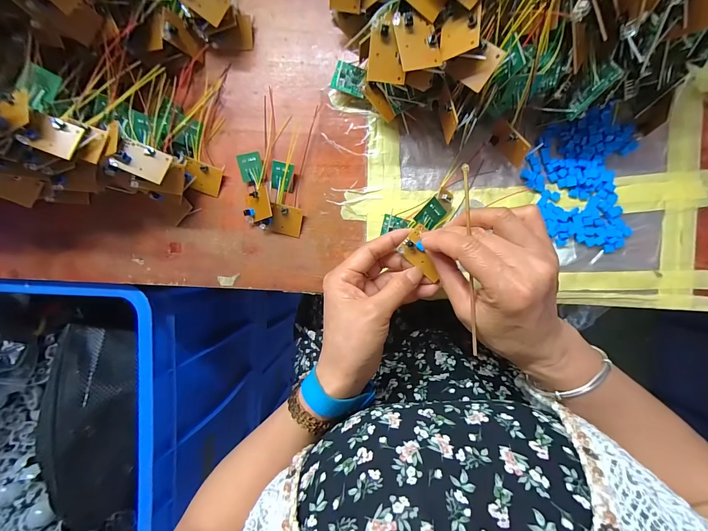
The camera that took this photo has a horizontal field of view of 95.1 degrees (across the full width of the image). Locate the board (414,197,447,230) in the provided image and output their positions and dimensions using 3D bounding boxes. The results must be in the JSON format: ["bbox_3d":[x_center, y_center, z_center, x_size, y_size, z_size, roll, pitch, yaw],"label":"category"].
[{"bbox_3d":[0.072,-0.047,0.302,0.021,0.004,0.027,38,95,-26],"label":"board"}]

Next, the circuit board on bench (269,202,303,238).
[{"bbox_3d":[-0.073,-0.048,0.345,0.034,0.006,0.031,12,108,4],"label":"circuit board on bench"}]

